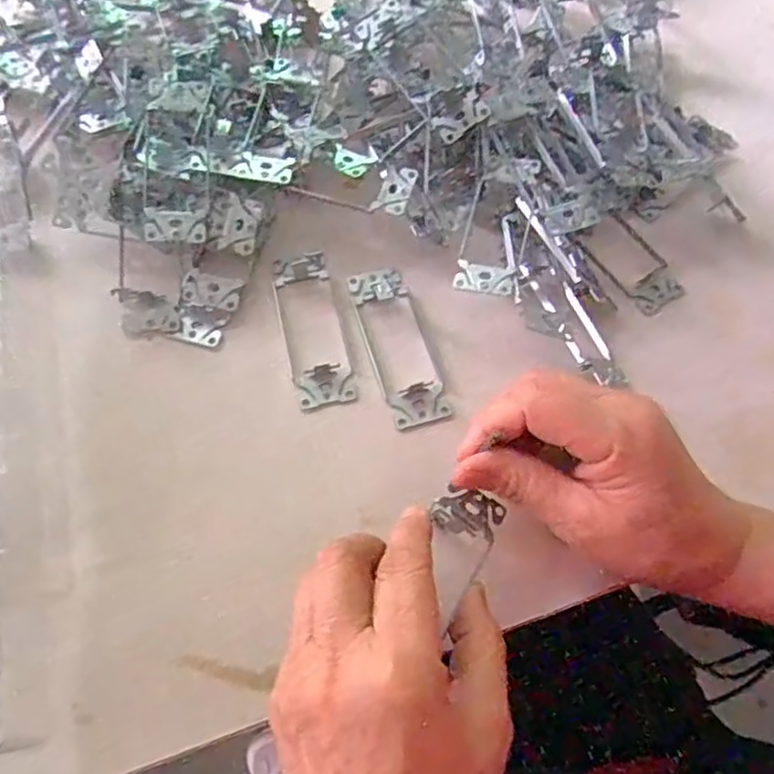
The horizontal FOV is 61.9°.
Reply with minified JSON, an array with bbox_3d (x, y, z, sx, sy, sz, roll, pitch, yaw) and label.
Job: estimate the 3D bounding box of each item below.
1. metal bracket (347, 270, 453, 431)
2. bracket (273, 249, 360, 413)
[{"bbox_3d":[0.007,-0.028,0.377,0.036,0.014,0.105,-14,67,-9],"label":"metal bracket"},{"bbox_3d":[-0.044,-0.037,0.381,0.035,0.012,0.101,-12,67,-7],"label":"bracket"}]

